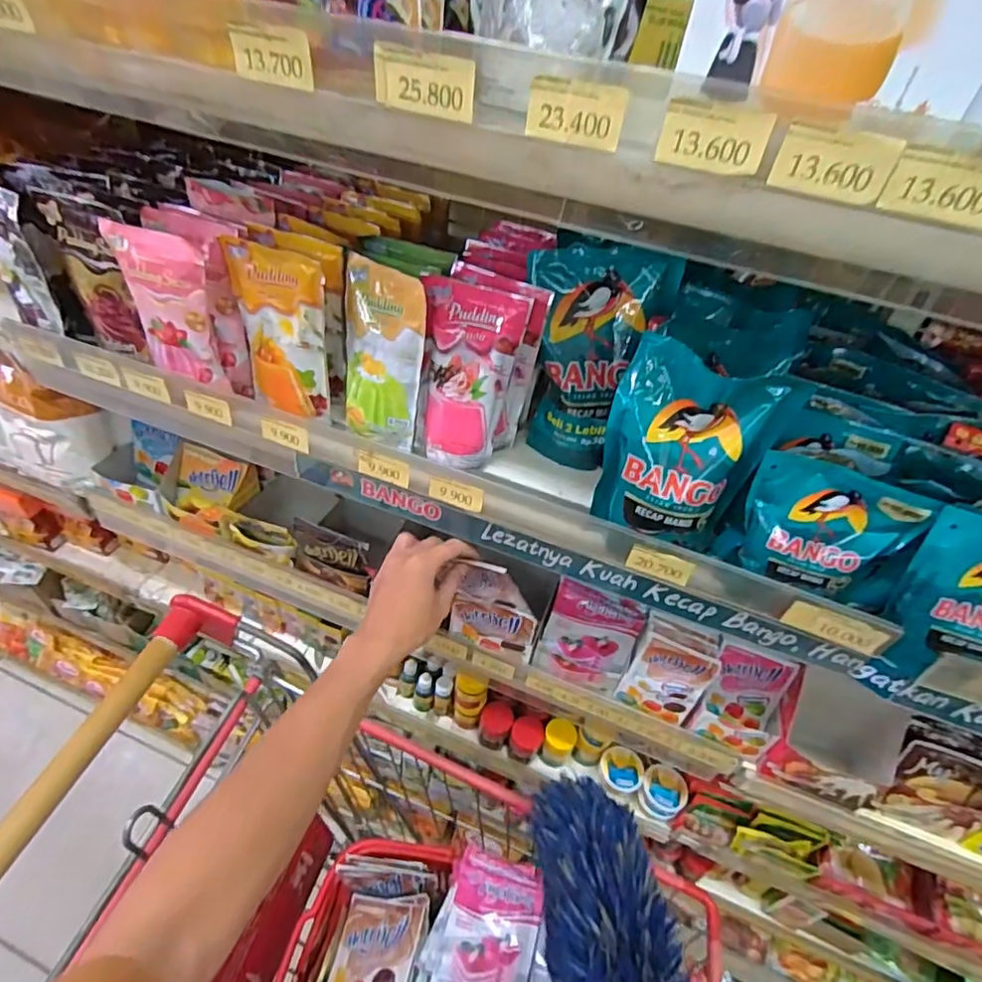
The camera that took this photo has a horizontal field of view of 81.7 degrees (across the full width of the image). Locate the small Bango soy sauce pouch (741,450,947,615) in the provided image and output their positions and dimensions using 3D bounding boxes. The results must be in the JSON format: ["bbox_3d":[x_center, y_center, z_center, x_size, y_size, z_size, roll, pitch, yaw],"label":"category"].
[{"bbox_3d":[0.243,0.030,0.419,0.112,0.099,0.035,13,43,6],"label":"small Bango soy sauce pouch"}]

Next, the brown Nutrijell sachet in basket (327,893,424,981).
[{"bbox_3d":[-0.130,0.514,0.619,0.093,0.010,0.115,-7,38,18],"label":"brown Nutrijell sachet in basket"}]

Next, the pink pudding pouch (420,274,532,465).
[{"bbox_3d":[-0.022,-0.103,0.518,0.082,0.163,0.032,21,28,10],"label":"pink pudding pouch"}]

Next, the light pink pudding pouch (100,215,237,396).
[{"bbox_3d":[-0.290,-0.164,0.515,0.088,0.134,0.032,18,41,8],"label":"light pink pudding pouch"}]

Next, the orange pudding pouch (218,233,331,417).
[{"bbox_3d":[-0.191,-0.142,0.522,0.085,0.149,0.026,24,45,17],"label":"orange pudding pouch"}]

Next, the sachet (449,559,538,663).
[{"bbox_3d":[0.006,0.126,0.605,0.092,0.135,0.014,14,43,7],"label":"sachet"}]

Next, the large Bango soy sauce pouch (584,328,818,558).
[{"bbox_3d":[0.143,-0.028,0.432,0.113,0.145,0.052,23,45,16],"label":"large Bango soy sauce pouch"}]

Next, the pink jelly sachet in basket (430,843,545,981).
[{"bbox_3d":[0.001,0.482,0.630,0.098,0.028,0.140,14,43,7],"label":"pink jelly sachet in basket"}]

